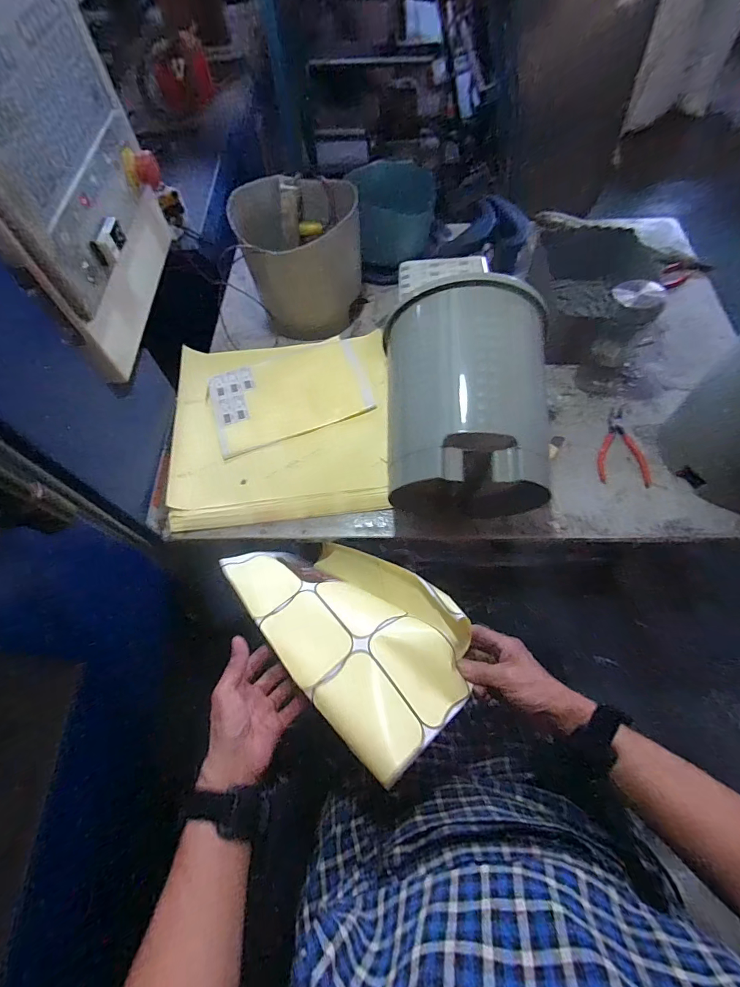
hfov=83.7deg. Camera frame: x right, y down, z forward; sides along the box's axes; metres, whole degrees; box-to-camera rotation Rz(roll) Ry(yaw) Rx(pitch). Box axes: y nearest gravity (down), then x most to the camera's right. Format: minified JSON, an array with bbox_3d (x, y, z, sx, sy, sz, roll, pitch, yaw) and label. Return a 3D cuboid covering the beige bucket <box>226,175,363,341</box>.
[{"bbox_3d":[-0.127,-0.455,0.791,0.215,0.178,0.224,-1,63,2],"label":"beige bucket"}]

